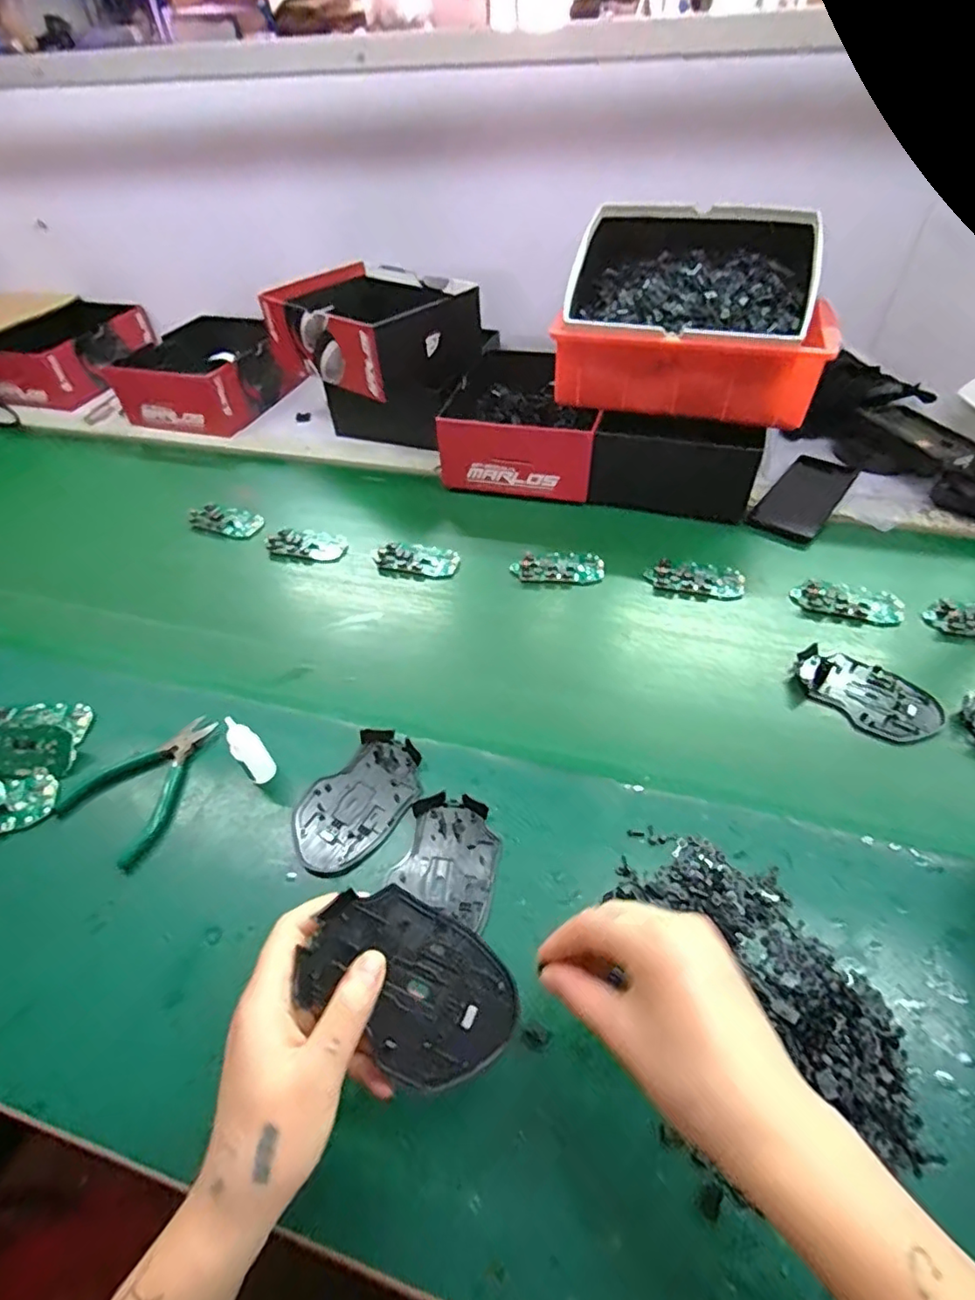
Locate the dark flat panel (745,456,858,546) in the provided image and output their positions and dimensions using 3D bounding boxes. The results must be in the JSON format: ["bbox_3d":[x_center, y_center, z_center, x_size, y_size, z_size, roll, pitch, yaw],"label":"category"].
[{"bbox_3d":[0.380,-0.185,0.693,0.073,0.007,0.177,31,57,27],"label":"dark flat panel"}]

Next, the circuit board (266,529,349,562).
[{"bbox_3d":[-0.210,-0.125,0.685,0.091,0.013,0.047,4,49,7],"label":"circuit board"}]

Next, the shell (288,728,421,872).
[{"bbox_3d":[-0.100,0.115,0.452,0.073,0.010,0.115,28,56,26],"label":"shell"}]

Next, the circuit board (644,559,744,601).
[{"bbox_3d":[0.219,-0.075,0.611,0.097,0.016,0.040,7,49,10],"label":"circuit board"}]

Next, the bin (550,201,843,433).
[{"bbox_3d":[0.235,-0.381,0.659,0.277,0.146,0.189,13,50,16],"label":"bin"}]

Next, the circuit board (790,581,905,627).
[{"bbox_3d":[0.358,-0.047,0.579,0.098,0.020,0.040,12,50,14],"label":"circuit board"}]

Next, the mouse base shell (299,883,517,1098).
[{"bbox_3d":[-0.040,0.176,0.307,0.109,0.005,0.072,35,65,7],"label":"mouse base shell"}]

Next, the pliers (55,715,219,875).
[{"bbox_3d":[-0.271,0.103,0.470,0.095,0.009,0.118,23,54,22],"label":"pliers"}]

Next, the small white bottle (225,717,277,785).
[{"bbox_3d":[-0.185,0.078,0.450,0.021,0.067,0.020,-33,55,-23],"label":"small white bottle"}]

